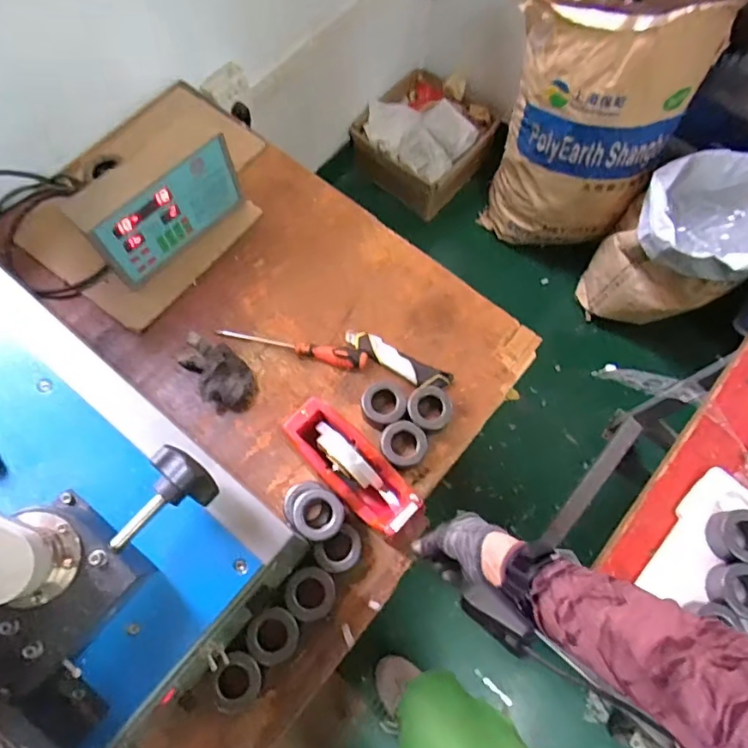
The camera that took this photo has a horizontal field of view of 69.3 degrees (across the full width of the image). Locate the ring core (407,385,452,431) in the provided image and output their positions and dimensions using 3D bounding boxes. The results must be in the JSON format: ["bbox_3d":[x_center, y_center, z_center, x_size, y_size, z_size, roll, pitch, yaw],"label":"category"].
[{"bbox_3d":[0.076,0.049,0.751,0.059,0.032,0.060,0,71,-1],"label":"ring core"}]

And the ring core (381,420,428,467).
[{"bbox_3d":[0.040,0.096,0.729,0.058,0.039,0.057,0,71,-1],"label":"ring core"}]

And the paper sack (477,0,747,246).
[{"bbox_3d":[0.514,-0.607,1.332,0.409,0.598,0.307,15,72,4],"label":"paper sack"}]

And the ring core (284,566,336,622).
[{"bbox_3d":[-0.078,0.272,0.670,0.059,0.038,0.059,0,71,-1],"label":"ring core"}]

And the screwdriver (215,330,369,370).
[{"bbox_3d":[-0.119,-0.041,0.782,0.221,0.030,0.026,14,72,3],"label":"screwdriver"}]

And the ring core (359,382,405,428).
[{"bbox_3d":[0.013,0.044,0.746,0.058,0.035,0.059,0,71,-1],"label":"ring core"}]

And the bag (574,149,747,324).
[{"bbox_3d":[0.795,-0.320,1.391,0.397,0.378,0.308,-24,74,-9],"label":"bag"}]

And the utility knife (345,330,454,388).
[{"bbox_3d":[0.032,-0.020,0.788,0.166,0.022,0.038,29,73,8],"label":"utility knife"}]

